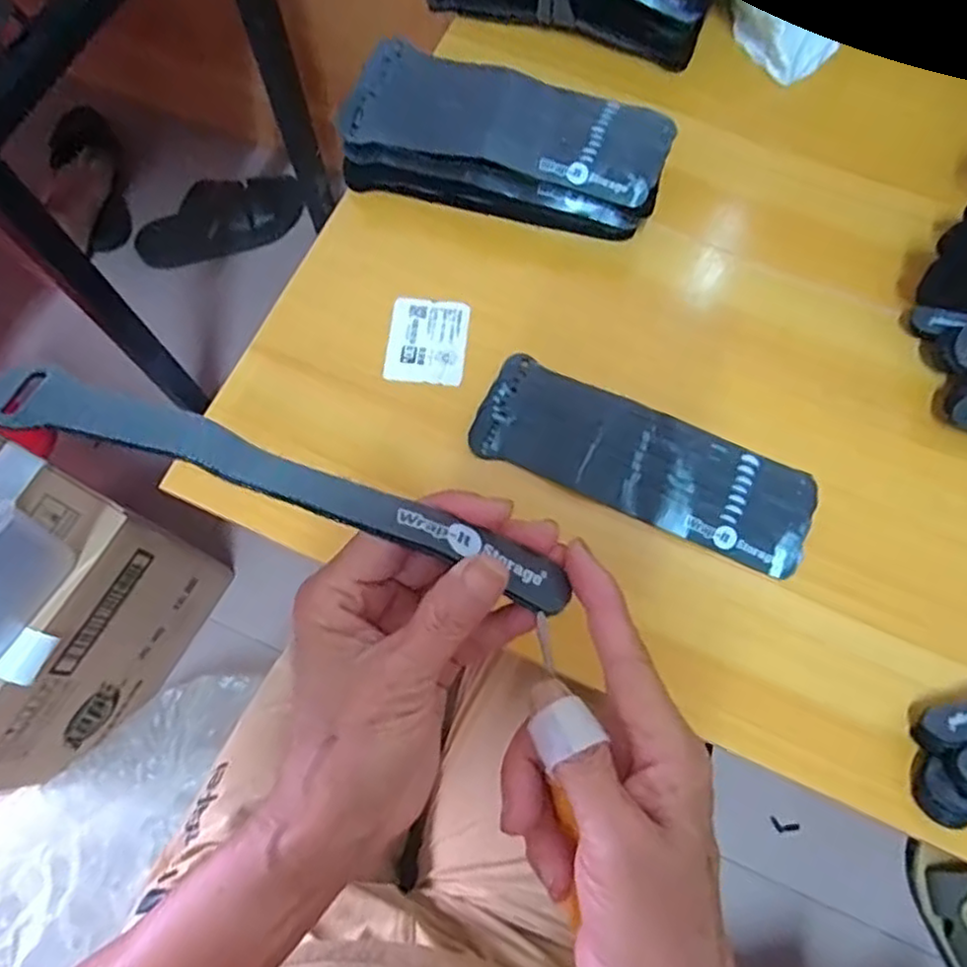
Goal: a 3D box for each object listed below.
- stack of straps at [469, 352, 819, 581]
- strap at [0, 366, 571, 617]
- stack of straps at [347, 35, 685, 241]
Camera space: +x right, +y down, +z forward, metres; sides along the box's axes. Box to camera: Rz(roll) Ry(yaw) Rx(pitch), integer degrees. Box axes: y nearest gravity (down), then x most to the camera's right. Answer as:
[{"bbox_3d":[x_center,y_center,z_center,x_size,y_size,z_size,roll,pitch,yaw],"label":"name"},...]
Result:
[{"bbox_3d":[0.095,-0.014,0.405,0.198,0.010,0.067,24,74,8],"label":"stack of straps"},{"bbox_3d":[-0.059,0.003,0.223,0.191,0.020,0.020,21,73,-12],"label":"strap"},{"bbox_3d":[0.016,-0.225,0.454,0.205,0.049,0.089,12,73,5],"label":"stack of straps"}]

